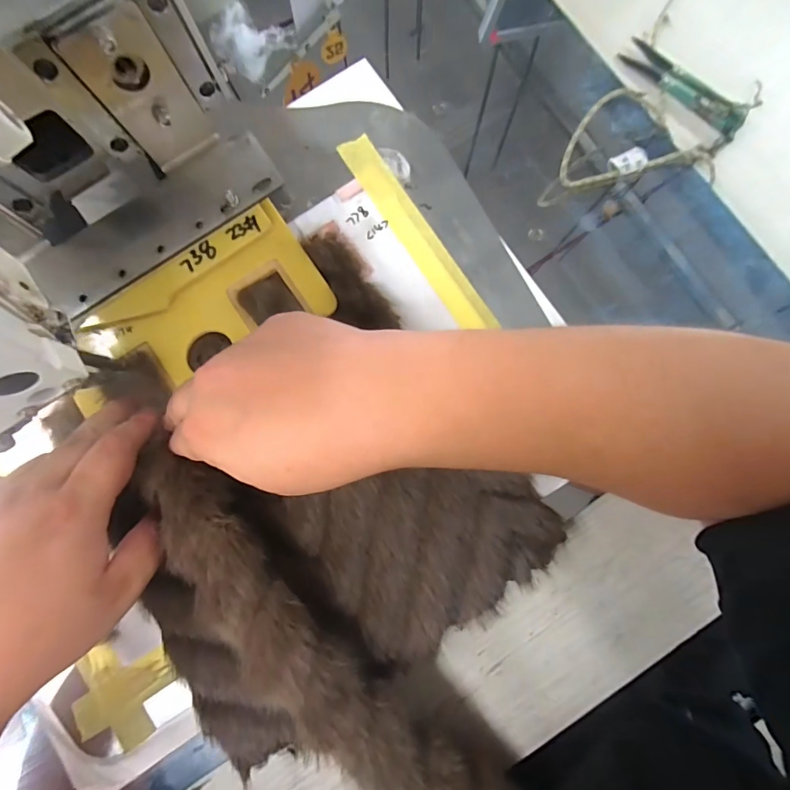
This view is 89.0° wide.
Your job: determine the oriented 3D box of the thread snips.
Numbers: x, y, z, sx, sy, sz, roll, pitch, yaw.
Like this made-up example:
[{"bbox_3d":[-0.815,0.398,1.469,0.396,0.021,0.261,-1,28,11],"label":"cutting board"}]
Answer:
[{"bbox_3d":[0.224,-0.240,0.311,0.107,0.012,0.022,44,85,6],"label":"thread snips"}]

